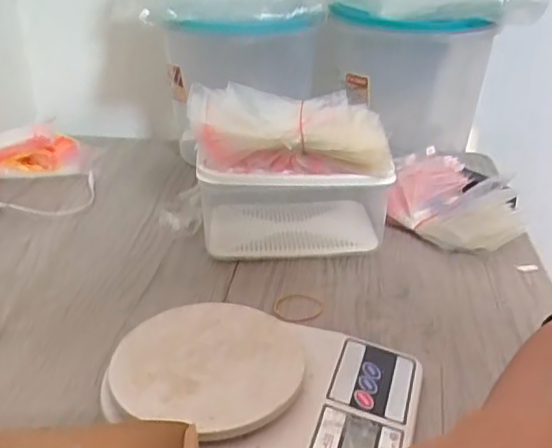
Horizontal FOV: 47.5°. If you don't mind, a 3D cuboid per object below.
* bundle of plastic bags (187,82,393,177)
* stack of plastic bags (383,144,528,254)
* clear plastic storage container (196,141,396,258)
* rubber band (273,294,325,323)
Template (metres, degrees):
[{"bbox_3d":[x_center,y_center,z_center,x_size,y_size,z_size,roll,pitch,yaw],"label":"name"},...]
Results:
[{"bbox_3d":[0.016,-0.091,0.601,0.191,0.062,0.086,1,28,-2],"label":"bundle of plastic bags"},{"bbox_3d":[0.195,-0.027,0.682,0.129,0.056,0.139,-22,36,-35],"label":"stack of plastic bags"},{"bbox_3d":[0.021,-0.033,0.653,0.201,0.097,0.120,-2,29,-4],"label":"clear plastic storage container"},{"bbox_3d":[0.020,0.074,0.561,0.043,0.005,0.039,-6,30,-12],"label":"rubber band"}]

